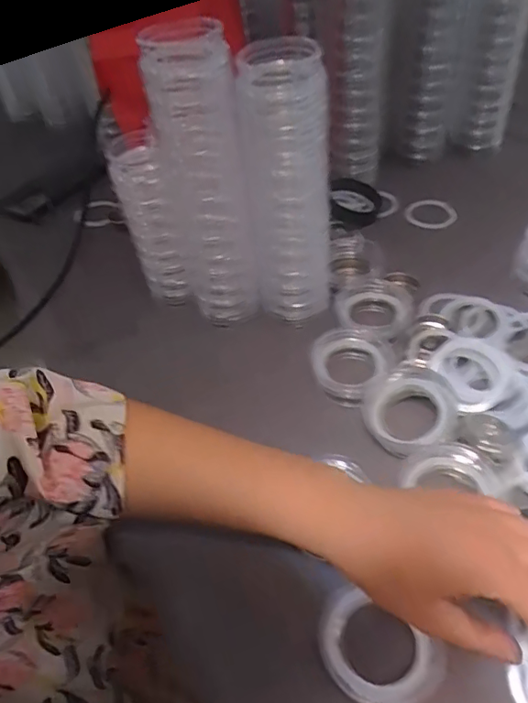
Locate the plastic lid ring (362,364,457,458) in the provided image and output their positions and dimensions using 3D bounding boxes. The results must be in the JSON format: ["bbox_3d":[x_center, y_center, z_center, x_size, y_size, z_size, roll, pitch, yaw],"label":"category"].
[{"bbox_3d":[0.112,0.044,0.401,0.067,0.027,0.067,-4,46,4],"label":"plastic lid ring"}]

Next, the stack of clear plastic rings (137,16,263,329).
[{"bbox_3d":[-0.045,-0.130,0.441,0.065,0.251,0.061,-13,46,-5],"label":"stack of clear plastic rings"}]

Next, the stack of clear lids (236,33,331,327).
[{"bbox_3d":[0.023,-0.128,0.448,0.066,0.234,0.056,-2,46,6],"label":"stack of clear lids"}]

